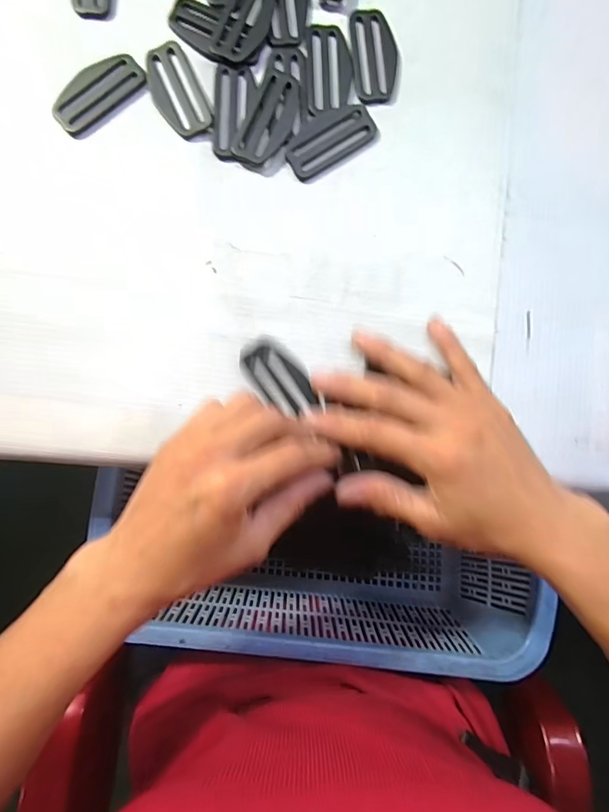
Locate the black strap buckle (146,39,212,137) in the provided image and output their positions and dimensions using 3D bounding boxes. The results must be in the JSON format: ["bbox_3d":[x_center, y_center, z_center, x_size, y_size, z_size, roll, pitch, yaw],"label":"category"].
[{"bbox_3d":[-0.078,-0.194,0.273,0.028,0.004,0.058,-23,88,-3],"label":"black strap buckle"}]

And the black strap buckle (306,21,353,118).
[{"bbox_3d":[0.016,-0.212,0.281,0.029,0.004,0.059,-1,87,-3],"label":"black strap buckle"}]

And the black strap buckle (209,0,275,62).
[{"bbox_3d":[-0.036,-0.241,0.278,0.028,0.004,0.058,22,86,-1],"label":"black strap buckle"}]

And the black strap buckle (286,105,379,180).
[{"bbox_3d":[0.015,-0.167,0.278,0.059,0.004,0.031,-34,89,-4],"label":"black strap buckle"}]

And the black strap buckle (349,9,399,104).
[{"bbox_3d":[0.045,-0.222,0.282,0.029,0.004,0.061,-6,87,-3],"label":"black strap buckle"}]

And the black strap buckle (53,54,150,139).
[{"bbox_3d":[-0.127,-0.193,0.272,0.059,0.004,0.028,-37,89,-4],"label":"black strap buckle"}]

